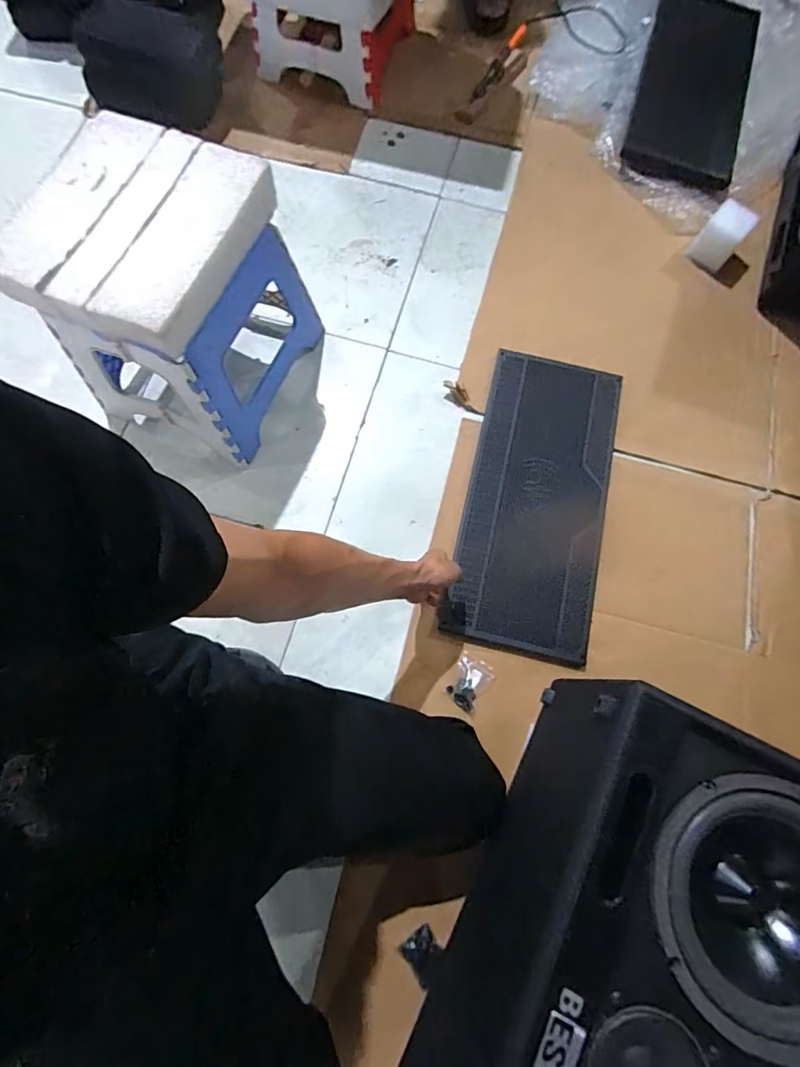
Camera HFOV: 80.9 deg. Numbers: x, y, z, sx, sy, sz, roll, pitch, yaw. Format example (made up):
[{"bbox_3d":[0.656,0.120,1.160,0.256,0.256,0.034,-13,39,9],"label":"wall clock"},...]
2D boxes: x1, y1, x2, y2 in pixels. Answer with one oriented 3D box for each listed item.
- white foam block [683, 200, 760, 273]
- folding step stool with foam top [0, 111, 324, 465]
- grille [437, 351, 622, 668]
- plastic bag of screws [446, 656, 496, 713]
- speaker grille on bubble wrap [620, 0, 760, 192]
[{"bbox_3d":[0.636,-0.588,0.921,0.085,0.064,0.083,37,80,6],"label":"white foam block"},{"bbox_3d":[-0.322,-0.336,0.713,0.275,0.327,0.303,24,79,4],"label":"folding step stool with foam top"},{"bbox_3d":[0.233,-0.061,0.796,0.228,0.030,0.517,13,75,2],"label":"grille"},{"bbox_3d":[0.107,0.232,0.724,0.057,0.012,0.075,31,77,7],"label":"plastic bag of screws"},{"bbox_3d":[0.649,-0.985,1.030,0.237,0.044,0.544,17,78,2],"label":"speaker grille on bubble wrap"}]

